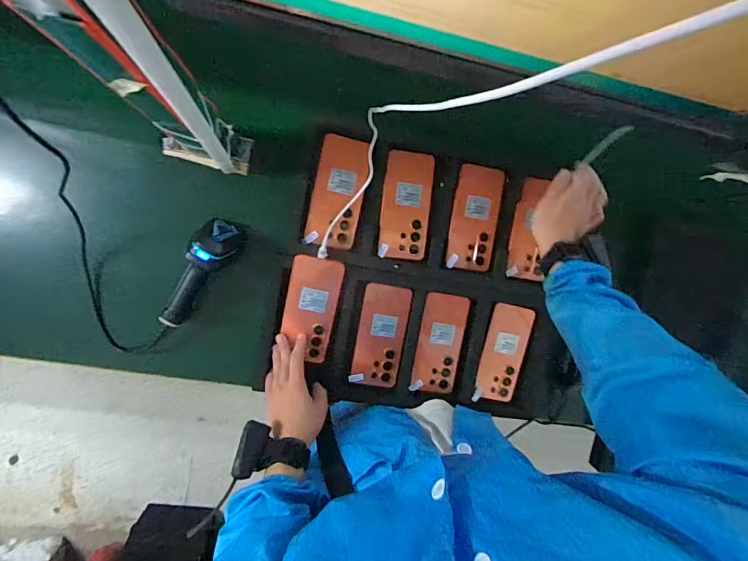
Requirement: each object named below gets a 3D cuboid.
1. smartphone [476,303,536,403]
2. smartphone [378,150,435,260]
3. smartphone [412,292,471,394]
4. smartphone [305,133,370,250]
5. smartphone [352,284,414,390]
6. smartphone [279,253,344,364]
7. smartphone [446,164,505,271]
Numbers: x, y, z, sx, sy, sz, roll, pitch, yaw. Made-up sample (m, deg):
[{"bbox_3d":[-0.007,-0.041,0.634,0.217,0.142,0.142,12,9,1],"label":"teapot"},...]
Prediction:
[{"bbox_3d":[0.226,0.126,0.739,0.074,0.014,0.164,12,93,-11],"label":"smartphone"},{"bbox_3d":[0.055,-0.121,0.693,0.080,0.010,0.168,4,95,-10],"label":"smartphone"},{"bbox_3d":[0.115,0.107,0.725,0.078,0.014,0.165,8,94,-10],"label":"smartphone"},{"bbox_3d":[-0.054,-0.141,0.676,0.080,0.016,0.174,11,88,-9],"label":"smartphone"},{"bbox_3d":[0.013,0.091,0.708,0.081,0.005,0.167,8,93,-12],"label":"smartphone"},{"bbox_3d":[-0.101,0.045,0.683,0.081,0.009,0.166,11,97,-7],"label":"smartphone"},{"bbox_3d":[0.170,-0.103,0.717,0.078,0.008,0.170,6,94,-10],"label":"smartphone"}]

